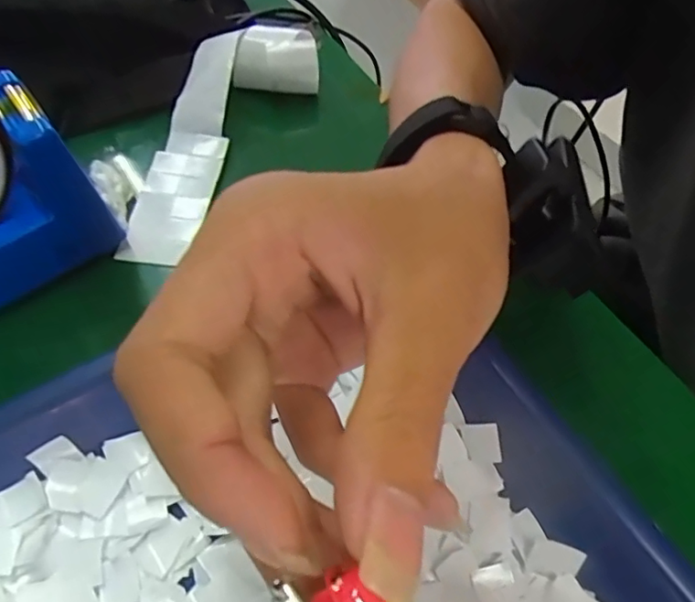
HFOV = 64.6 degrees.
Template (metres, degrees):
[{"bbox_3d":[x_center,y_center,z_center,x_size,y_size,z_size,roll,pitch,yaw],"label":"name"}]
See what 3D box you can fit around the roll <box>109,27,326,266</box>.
[{"bbox_3d":[-0.080,-0.095,0.323,0.066,0.030,0.169,21,71,11],"label":"roll"}]

